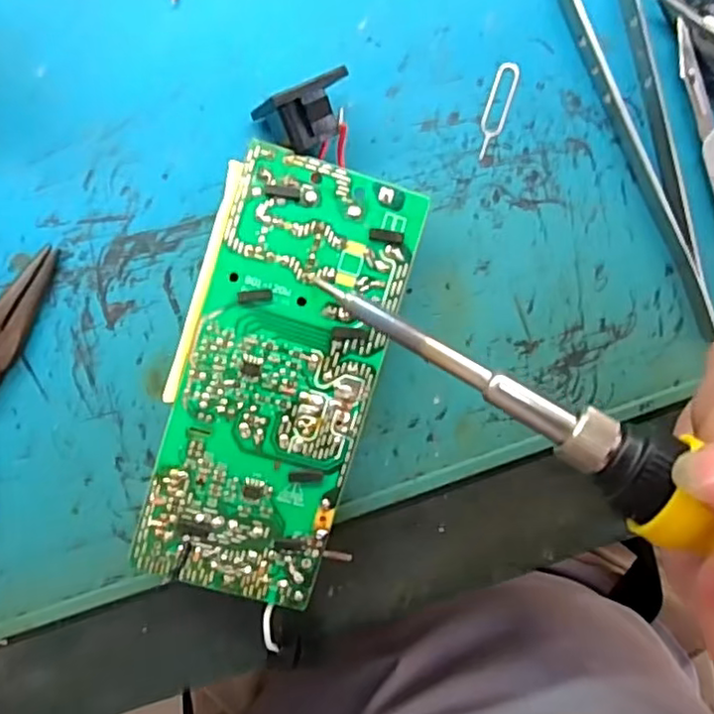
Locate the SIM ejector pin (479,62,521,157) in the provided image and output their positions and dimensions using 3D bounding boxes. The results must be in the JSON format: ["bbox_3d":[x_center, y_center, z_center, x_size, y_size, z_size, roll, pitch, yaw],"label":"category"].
[{"bbox_3d":[0.047,-0.083,0.217,0.008,0.004,0.032,17,93,-8],"label":"SIM ejector pin"}]

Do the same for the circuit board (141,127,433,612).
[{"bbox_3d":[-0.026,0.006,0.206,0.060,0.025,0.131,16,94,-8],"label":"circuit board"}]

